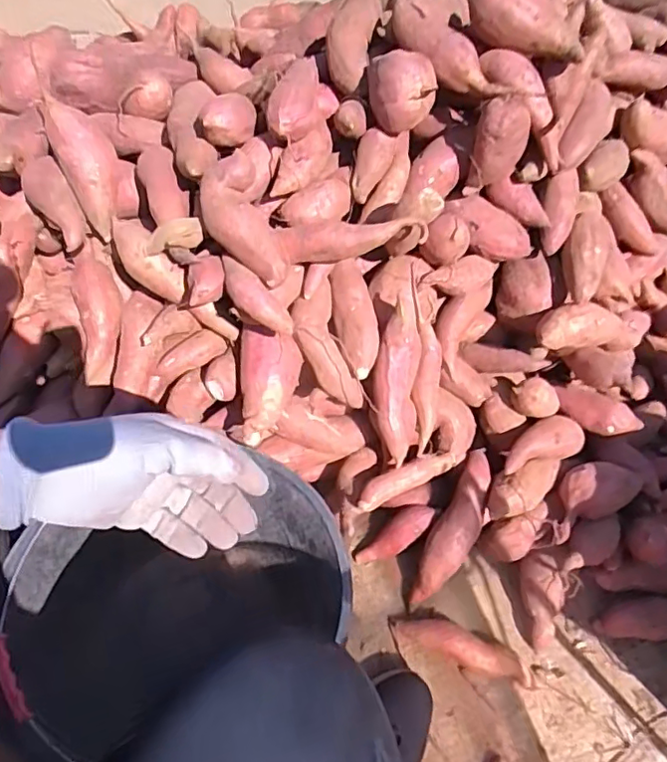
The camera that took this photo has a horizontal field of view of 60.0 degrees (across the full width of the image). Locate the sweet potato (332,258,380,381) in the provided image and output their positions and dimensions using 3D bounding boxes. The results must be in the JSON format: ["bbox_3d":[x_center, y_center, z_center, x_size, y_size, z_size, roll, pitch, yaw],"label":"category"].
[{"bbox_3d":[0.024,-0.072,0.670,0.046,0.038,0.140,-9,77,-9],"label":"sweet potato"}]

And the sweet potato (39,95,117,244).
[{"bbox_3d":[-0.290,-0.252,0.690,0.065,0.059,0.159,-19,104,-14],"label":"sweet potato"}]

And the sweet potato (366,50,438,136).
[{"bbox_3d":[0.073,-0.322,0.642,0.076,0.065,0.071,9,60,1],"label":"sweet potato"}]

